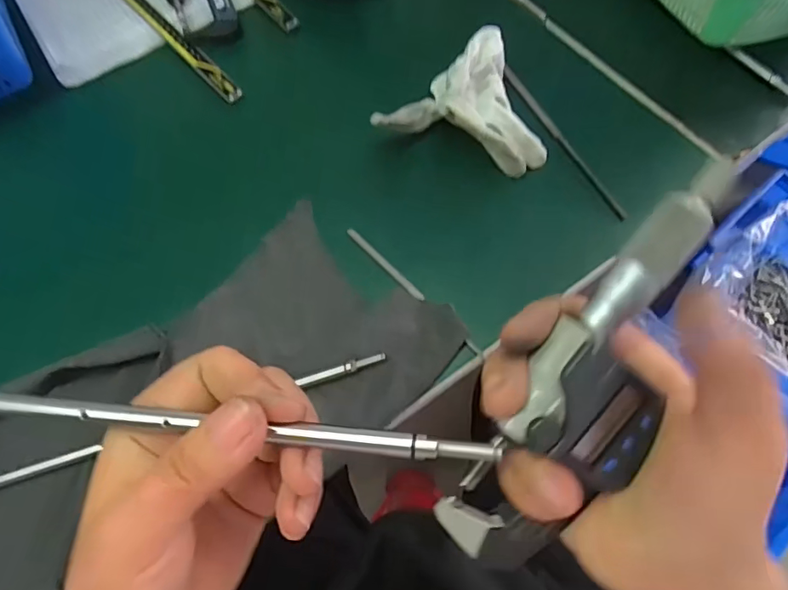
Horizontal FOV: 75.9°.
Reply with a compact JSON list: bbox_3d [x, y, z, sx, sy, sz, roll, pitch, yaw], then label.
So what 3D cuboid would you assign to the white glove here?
[{"bbox_3d":[0.061,-0.156,0.394,0.127,0.051,0.092,14,67,7],"label":"white glove"}]

